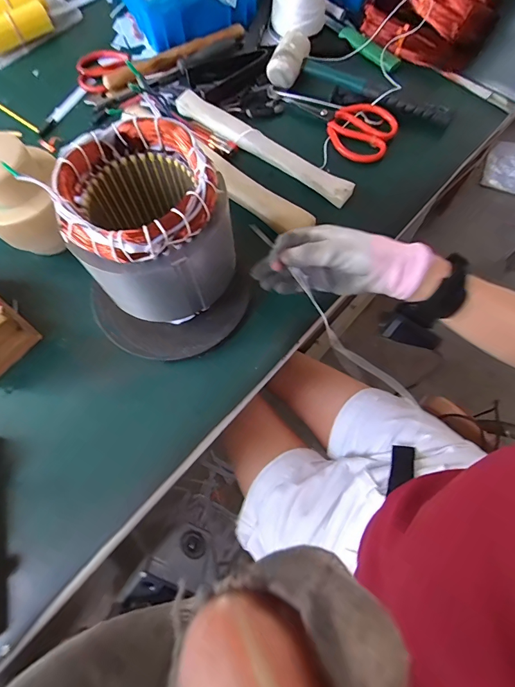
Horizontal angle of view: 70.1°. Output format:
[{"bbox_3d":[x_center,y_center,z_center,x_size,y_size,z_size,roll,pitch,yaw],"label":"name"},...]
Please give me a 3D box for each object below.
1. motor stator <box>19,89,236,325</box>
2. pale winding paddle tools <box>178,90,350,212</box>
[{"bbox_3d":[-0.103,-0.120,0.369,0.143,0.139,0.145,-30,72,-9],"label":"motor stator"},{"bbox_3d":[0.004,-0.292,0.535,0.304,0.014,0.039,37,75,14],"label":"pale winding paddle tools"}]

